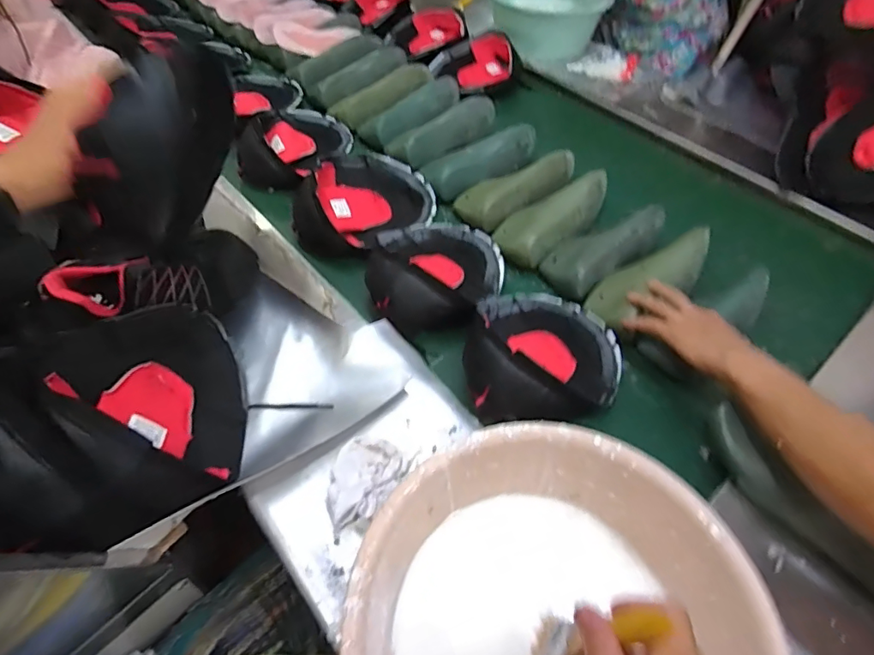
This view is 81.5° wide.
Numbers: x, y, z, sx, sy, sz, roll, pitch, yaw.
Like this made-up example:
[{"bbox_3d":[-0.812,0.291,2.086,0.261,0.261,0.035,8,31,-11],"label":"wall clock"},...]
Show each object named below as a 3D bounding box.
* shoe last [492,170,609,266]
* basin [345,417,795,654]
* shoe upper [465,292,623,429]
[{"bbox_3d":[0.202,-0.192,0.857,0.244,0.062,0.100,-37,60,-16],"label":"shoe last"},{"bbox_3d":[0.079,0.254,0.423,0.271,0.160,0.304,35,56,25],"label":"basin"},{"bbox_3d":[0.145,0.016,0.652,0.198,0.078,0.207,8,49,4],"label":"shoe upper"}]

